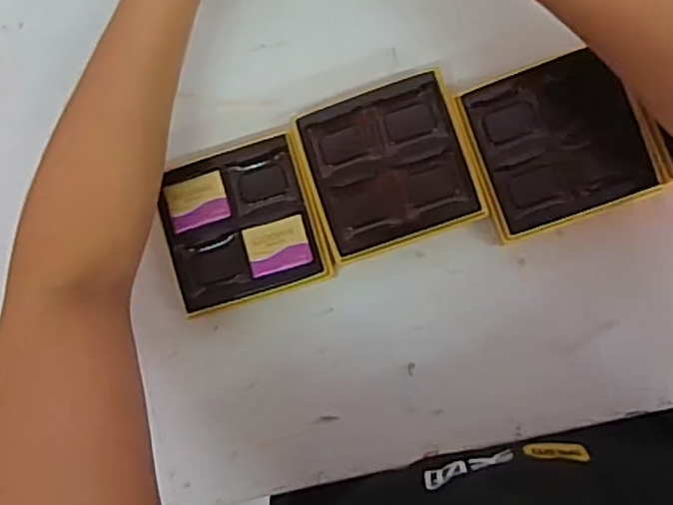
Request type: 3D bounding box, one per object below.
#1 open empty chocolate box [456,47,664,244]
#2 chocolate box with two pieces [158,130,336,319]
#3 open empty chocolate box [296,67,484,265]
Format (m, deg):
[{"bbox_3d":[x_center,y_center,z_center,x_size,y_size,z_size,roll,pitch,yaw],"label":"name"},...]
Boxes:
[{"bbox_3d":[0.132,-0.066,0.415,0.095,0.024,0.095,-19,86,6],"label":"open empty chocolate box"},{"bbox_3d":[-0.059,-0.019,0.433,0.096,0.026,0.094,-17,86,6],"label":"chocolate box with two pieces"},{"bbox_3d":[0.032,-0.053,0.426,0.097,0.022,0.097,-17,86,6],"label":"open empty chocolate box"}]

